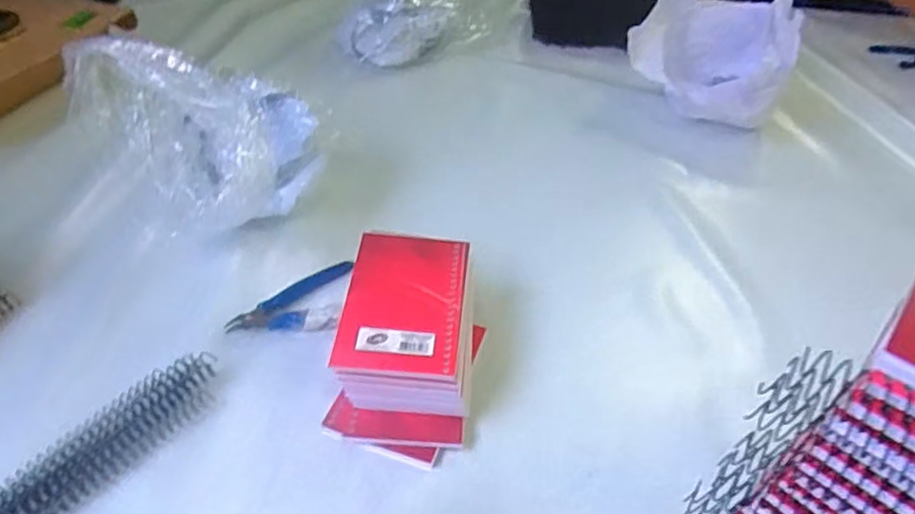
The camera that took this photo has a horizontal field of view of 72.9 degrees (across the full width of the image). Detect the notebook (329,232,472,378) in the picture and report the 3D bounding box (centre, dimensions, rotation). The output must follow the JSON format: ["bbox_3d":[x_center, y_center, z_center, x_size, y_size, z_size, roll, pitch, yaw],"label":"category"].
[{"bbox_3d":[-0.037,0.030,0.440,0.082,0.012,0.125,4,41,1],"label":"notebook"}]

